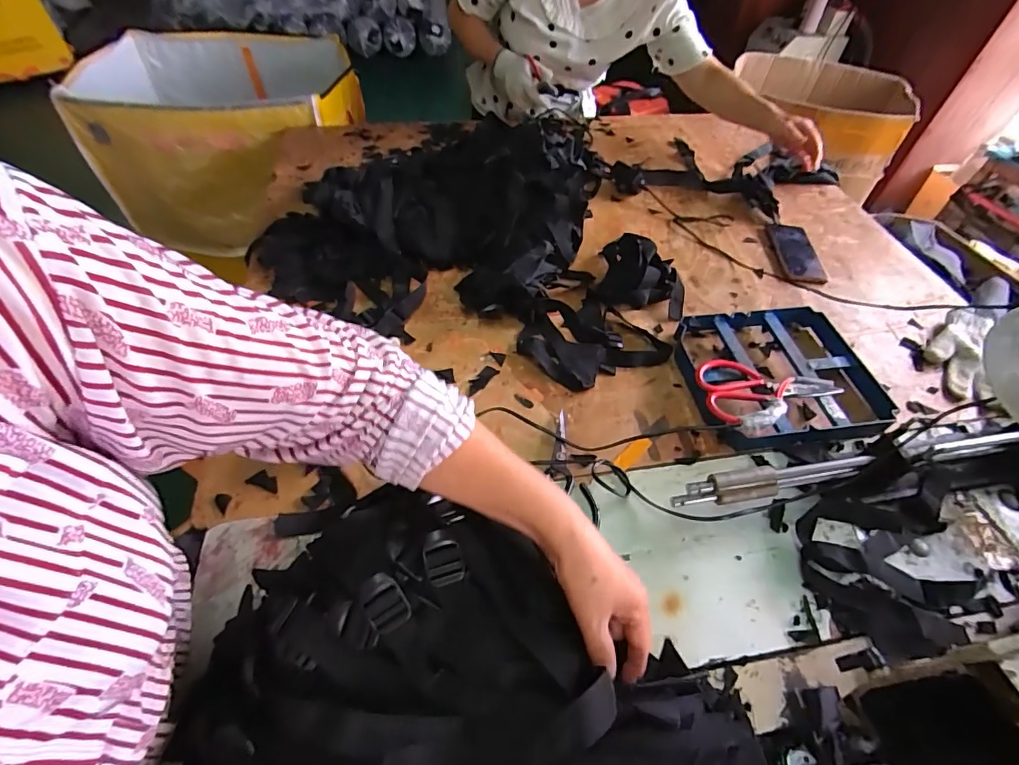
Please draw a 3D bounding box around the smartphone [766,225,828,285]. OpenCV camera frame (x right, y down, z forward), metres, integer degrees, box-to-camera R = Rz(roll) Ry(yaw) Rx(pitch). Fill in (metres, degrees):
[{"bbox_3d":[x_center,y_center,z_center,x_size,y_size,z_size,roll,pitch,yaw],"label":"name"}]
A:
[{"bbox_3d":[0.545,-0.247,0.912,0.073,0.011,0.170,5,53,1],"label":"smartphone"}]

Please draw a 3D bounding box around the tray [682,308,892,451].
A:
[{"bbox_3d":[0.393,-0.018,0.704,0.283,0.052,0.235,-6,53,-8],"label":"tray"}]

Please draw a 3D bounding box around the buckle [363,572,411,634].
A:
[{"bbox_3d":[-0.092,0.162,0.355,0.028,0.009,0.040,-28,88,-12],"label":"buckle"}]

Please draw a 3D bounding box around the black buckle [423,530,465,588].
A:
[{"bbox_3d":[-0.053,0.138,0.379,0.028,0.007,0.041,-12,75,-17],"label":"black buckle"}]

